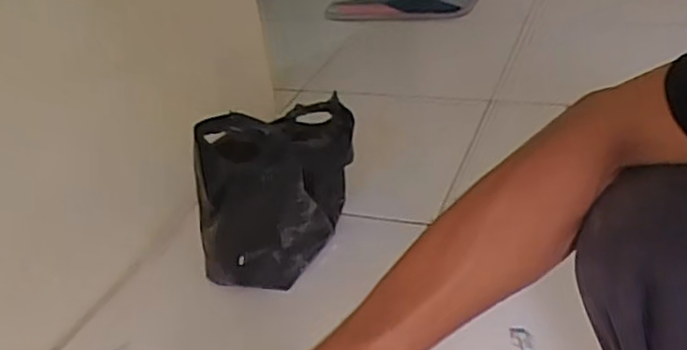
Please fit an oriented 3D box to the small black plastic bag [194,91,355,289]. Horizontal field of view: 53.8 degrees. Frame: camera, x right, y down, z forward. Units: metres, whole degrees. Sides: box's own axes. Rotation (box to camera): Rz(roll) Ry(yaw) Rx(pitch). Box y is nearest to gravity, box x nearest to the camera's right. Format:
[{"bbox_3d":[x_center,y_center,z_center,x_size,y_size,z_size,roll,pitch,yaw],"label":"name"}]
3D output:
[{"bbox_3d":[-0.088,-0.006,0.914,0.153,0.224,0.253,18,40,35],"label":"small black plastic bag"}]

